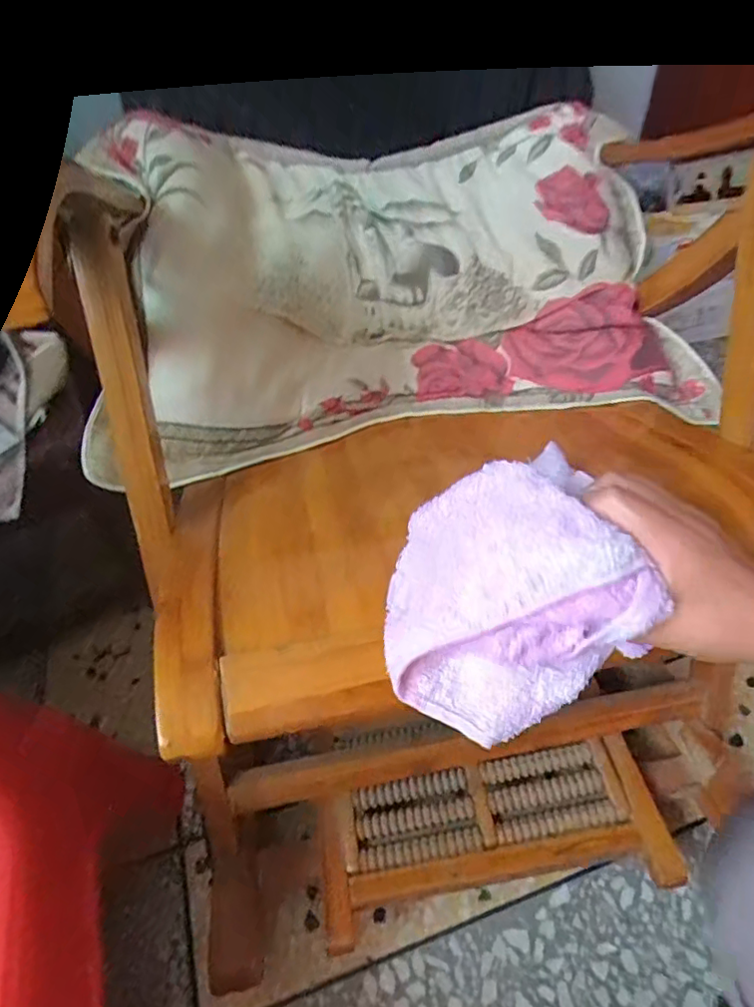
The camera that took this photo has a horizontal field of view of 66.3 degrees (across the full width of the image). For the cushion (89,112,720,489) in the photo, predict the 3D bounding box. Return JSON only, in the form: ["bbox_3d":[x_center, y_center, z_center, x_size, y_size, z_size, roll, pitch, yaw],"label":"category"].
[{"bbox_3d":[0.011,-0.242,0.577,0.579,0.166,0.391,-14,87,-2],"label":"cushion"}]

